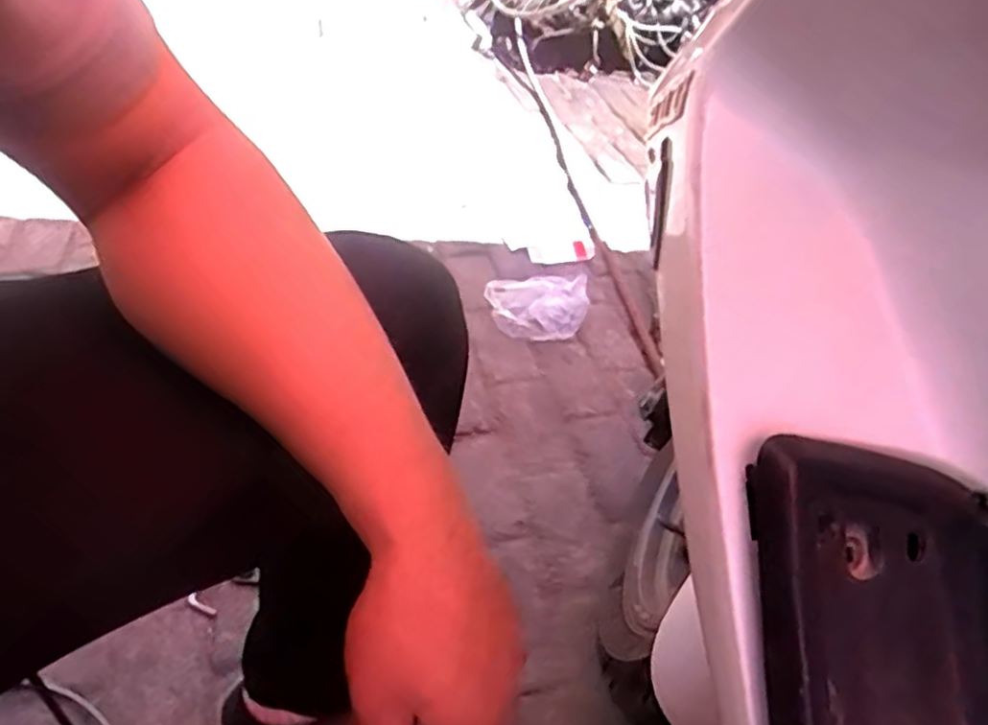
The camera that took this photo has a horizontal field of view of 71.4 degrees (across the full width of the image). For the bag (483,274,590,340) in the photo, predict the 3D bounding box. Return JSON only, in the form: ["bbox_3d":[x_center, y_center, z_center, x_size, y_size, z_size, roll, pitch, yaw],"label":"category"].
[{"bbox_3d":[0.078,-0.110,1.258,0.181,0.068,0.164,7,36,3],"label":"bag"}]

